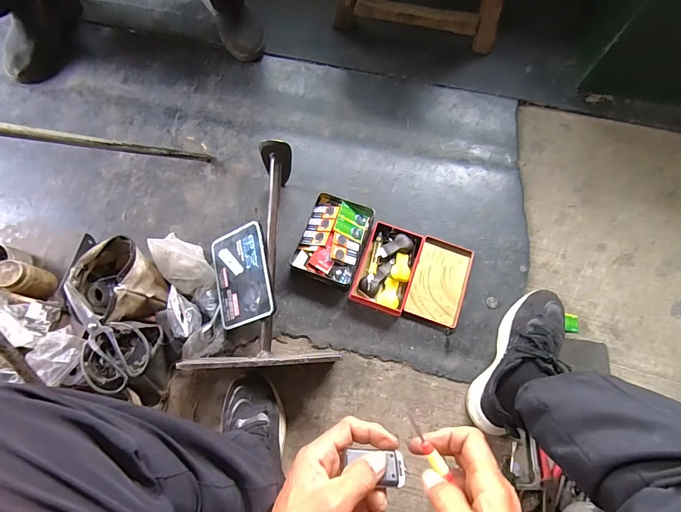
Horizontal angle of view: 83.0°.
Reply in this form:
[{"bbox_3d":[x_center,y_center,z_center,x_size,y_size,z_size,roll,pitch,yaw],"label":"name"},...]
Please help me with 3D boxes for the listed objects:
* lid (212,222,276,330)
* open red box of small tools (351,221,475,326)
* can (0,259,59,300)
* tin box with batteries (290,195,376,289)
[{"bbox_3d":[-0.173,0.035,0.674,0.120,0.012,0.166,-20,74,28],"label":"lid"},{"bbox_3d":[0.142,0.034,0.730,0.209,0.024,0.162,14,72,3],"label":"open red box of small tools"},{"bbox_3d":[-0.540,0.041,0.660,0.050,0.083,0.050,1,72,-2],"label":"can"},{"bbox_3d":[-0.013,-0.031,0.737,0.120,0.040,0.167,19,72,4],"label":"tin box with batteries"}]

